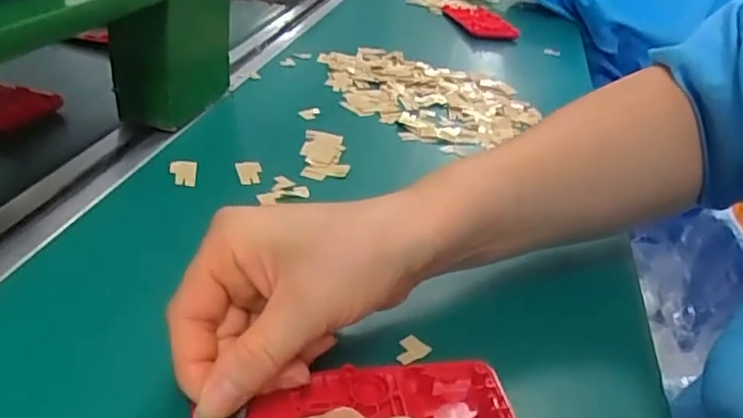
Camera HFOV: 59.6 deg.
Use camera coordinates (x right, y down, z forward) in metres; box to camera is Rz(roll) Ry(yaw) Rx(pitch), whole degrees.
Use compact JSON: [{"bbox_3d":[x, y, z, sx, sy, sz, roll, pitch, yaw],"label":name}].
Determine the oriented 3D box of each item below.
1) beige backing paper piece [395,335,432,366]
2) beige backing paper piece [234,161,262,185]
[{"bbox_3d":[0.018,0.064,0.295,0.014,0.004,0.018,27,36,29],"label":"beige backing paper piece"},{"bbox_3d":[-0.079,-0.023,0.421,0.015,0.004,0.027,-4,33,-19],"label":"beige backing paper piece"}]

